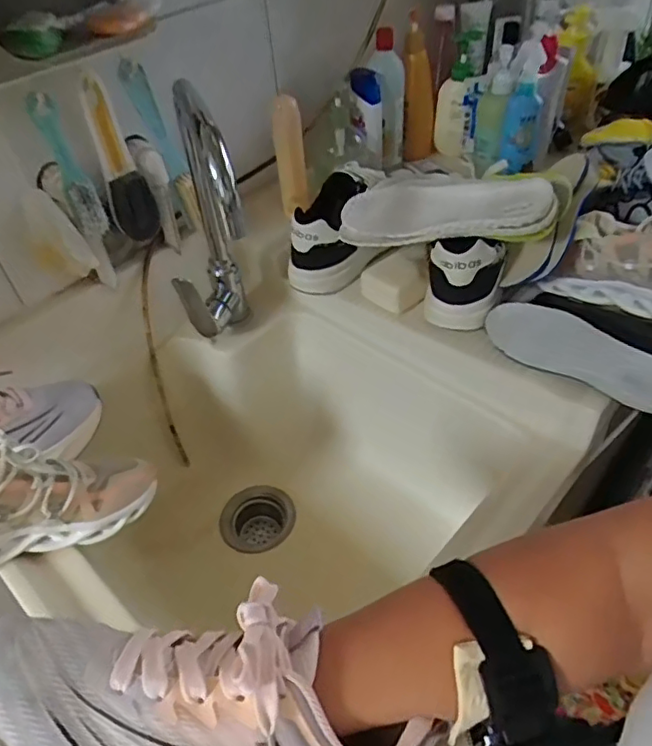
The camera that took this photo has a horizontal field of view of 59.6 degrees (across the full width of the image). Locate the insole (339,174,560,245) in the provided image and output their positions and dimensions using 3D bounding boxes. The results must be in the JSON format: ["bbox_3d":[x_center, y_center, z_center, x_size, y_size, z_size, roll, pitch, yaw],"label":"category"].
[{"bbox_3d":[0.131,-0.183,0.635,0.238,0.025,0.096,10,65,37],"label":"insole"}]

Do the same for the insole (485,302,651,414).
[{"bbox_3d":[0.275,-0.020,0.597,0.223,0.012,0.072,31,73,35],"label":"insole"}]

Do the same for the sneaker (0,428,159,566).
[{"bbox_3d":[-0.298,0.114,0.540,0.241,0.132,0.086,-25,46,-21],"label":"sneaker"}]

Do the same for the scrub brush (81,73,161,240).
[{"bbox_3d":[-0.237,-0.239,0.658,0.032,0.180,0.044,32,56,32],"label":"scrub brush"}]

